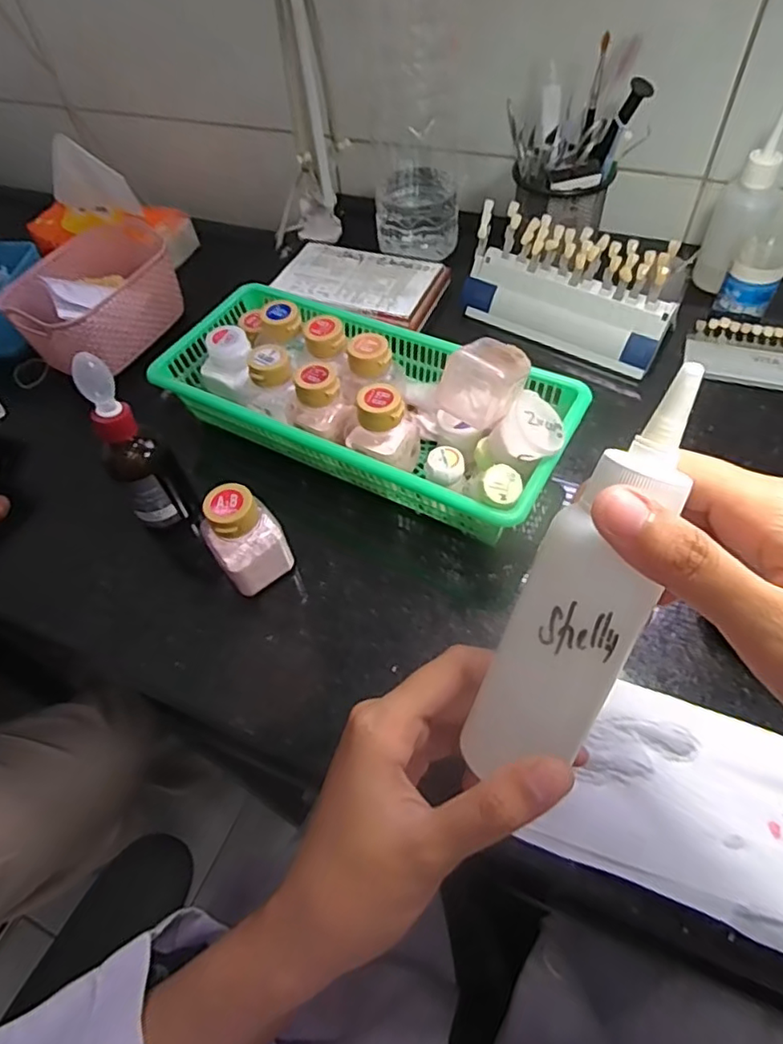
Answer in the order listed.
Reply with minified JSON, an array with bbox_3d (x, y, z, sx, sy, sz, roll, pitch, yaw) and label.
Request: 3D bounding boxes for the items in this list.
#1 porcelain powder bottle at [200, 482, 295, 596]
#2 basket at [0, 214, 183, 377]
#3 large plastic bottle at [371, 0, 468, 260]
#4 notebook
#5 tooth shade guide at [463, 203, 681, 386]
[{"bbox_3d":[-0.092,0.011,0.373,0.041,0.077,0.038,-33,59,-17],"label":"porcelain powder bottle"},{"bbox_3d":[-0.311,-0.252,0.645,0.121,0.074,0.196,17,59,17],"label":"basket"},{"bbox_3d":[0.021,-0.398,0.529,0.088,0.295,0.080,-3,55,4],"label":"large plastic bottle"},{"bbox_3d":[-0.029,-0.225,0.560,0.147,0.021,0.089,19,59,18],"label":"notebook"},{"bbox_3d":[0.148,-0.197,0.501,0.178,0.092,0.028,29,23,24],"label":"tooth shade guide"}]

